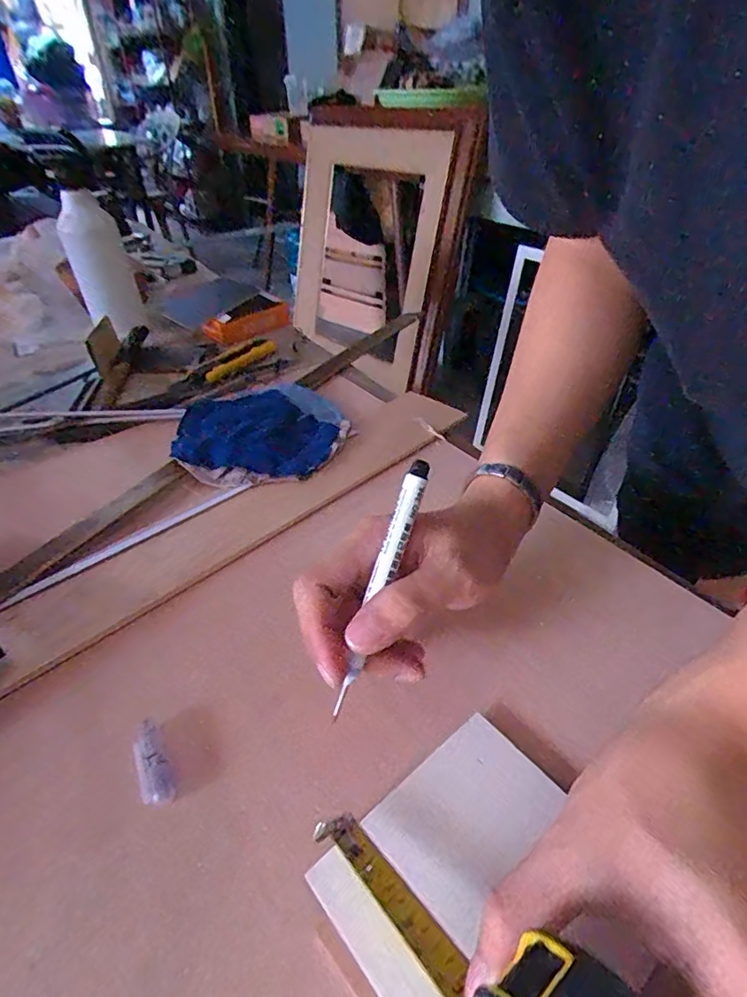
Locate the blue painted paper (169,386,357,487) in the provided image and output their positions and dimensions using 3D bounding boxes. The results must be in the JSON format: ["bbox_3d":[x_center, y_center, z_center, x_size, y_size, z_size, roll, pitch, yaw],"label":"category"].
[{"bbox_3d":[-0.107,-0.067,0.491,0.150,0.015,0.161,-16,42,-19],"label":"blue painted paper"}]

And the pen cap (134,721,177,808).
[{"bbox_3d":[-0.113,0.133,0.267,0.016,0.010,0.045,-22,45,-25],"label":"pen cap"}]

